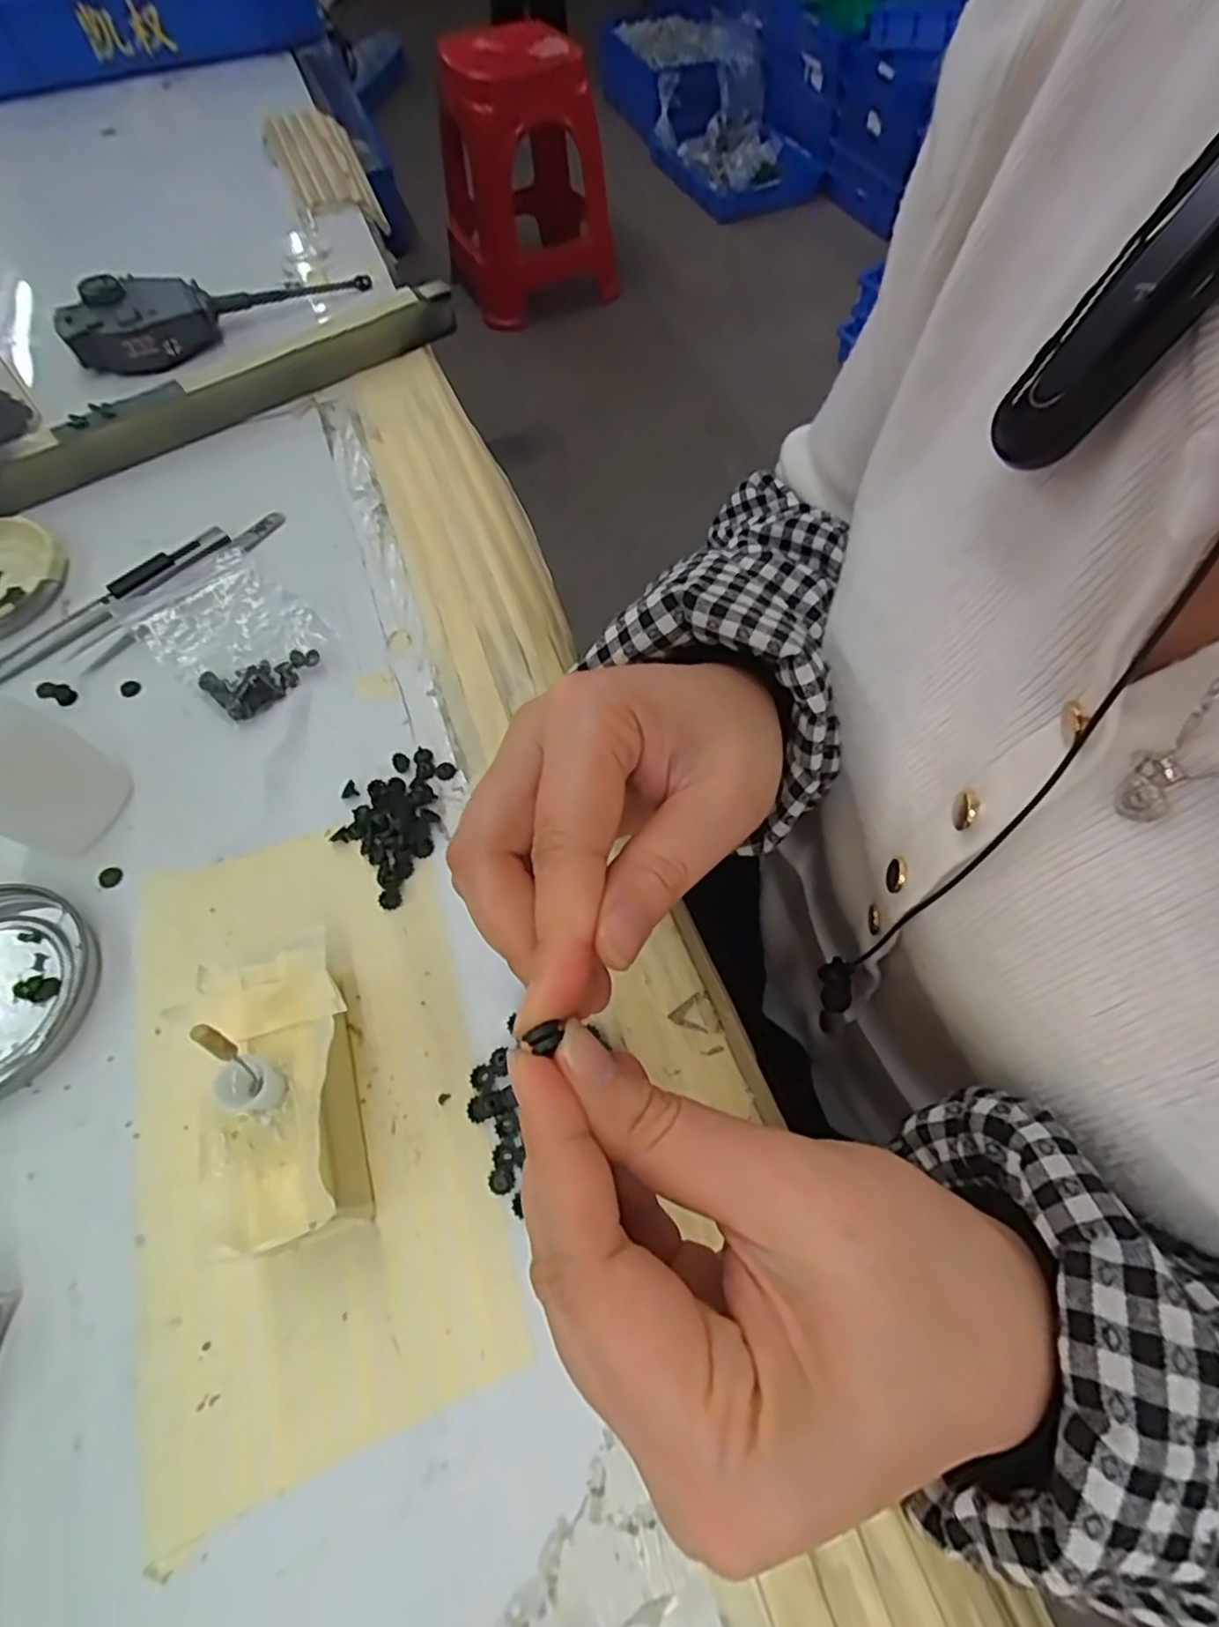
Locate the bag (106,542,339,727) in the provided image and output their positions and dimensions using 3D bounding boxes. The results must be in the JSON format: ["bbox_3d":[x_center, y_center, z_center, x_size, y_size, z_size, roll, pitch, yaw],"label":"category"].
[{"bbox_3d":[-0.179,-0.088,0.323,0.097,0.014,0.064,40,68,20],"label":"bag"}]

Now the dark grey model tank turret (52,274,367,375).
[{"bbox_3d":[-0.245,-0.325,0.440,0.186,0.033,0.041,-29,66,-11],"label":"dark grey model tank turret"}]

